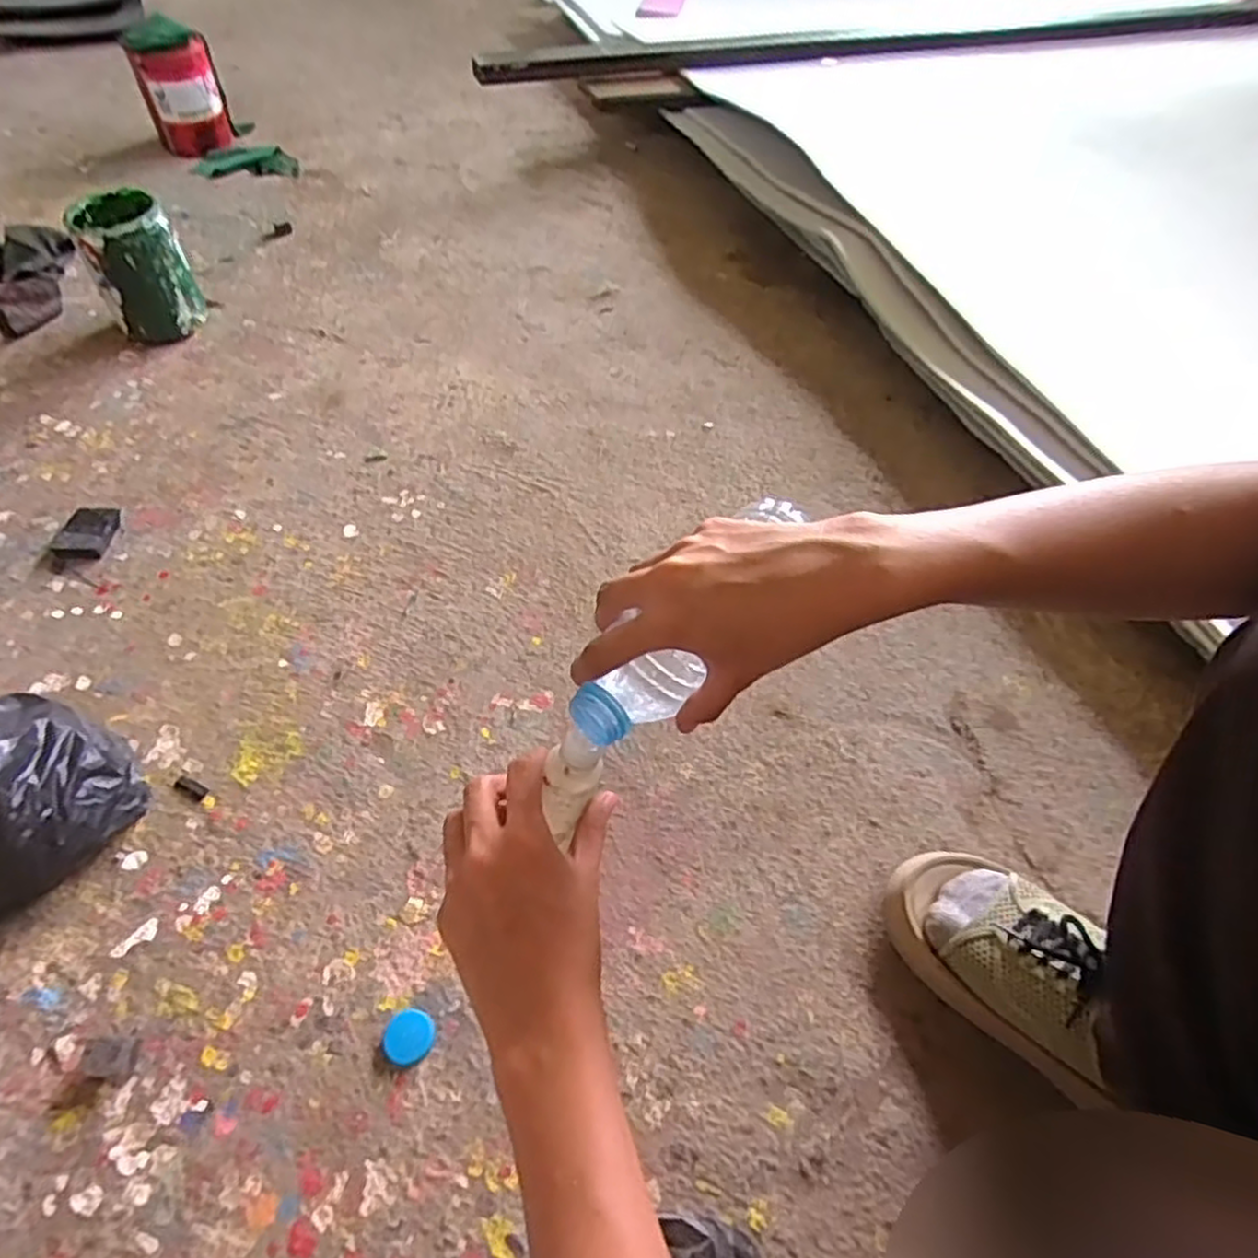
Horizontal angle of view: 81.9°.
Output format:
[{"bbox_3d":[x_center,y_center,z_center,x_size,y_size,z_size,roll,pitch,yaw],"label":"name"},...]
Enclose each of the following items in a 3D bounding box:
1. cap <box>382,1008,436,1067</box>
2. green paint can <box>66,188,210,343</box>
[{"bbox_3d":[-0.142,0.263,0.468,0.031,0.007,0.031,2,55,-3],"label":"cap"},{"bbox_3d":[-0.581,-0.429,0.865,0.100,0.137,0.098,-29,62,-23],"label":"green paint can"}]

